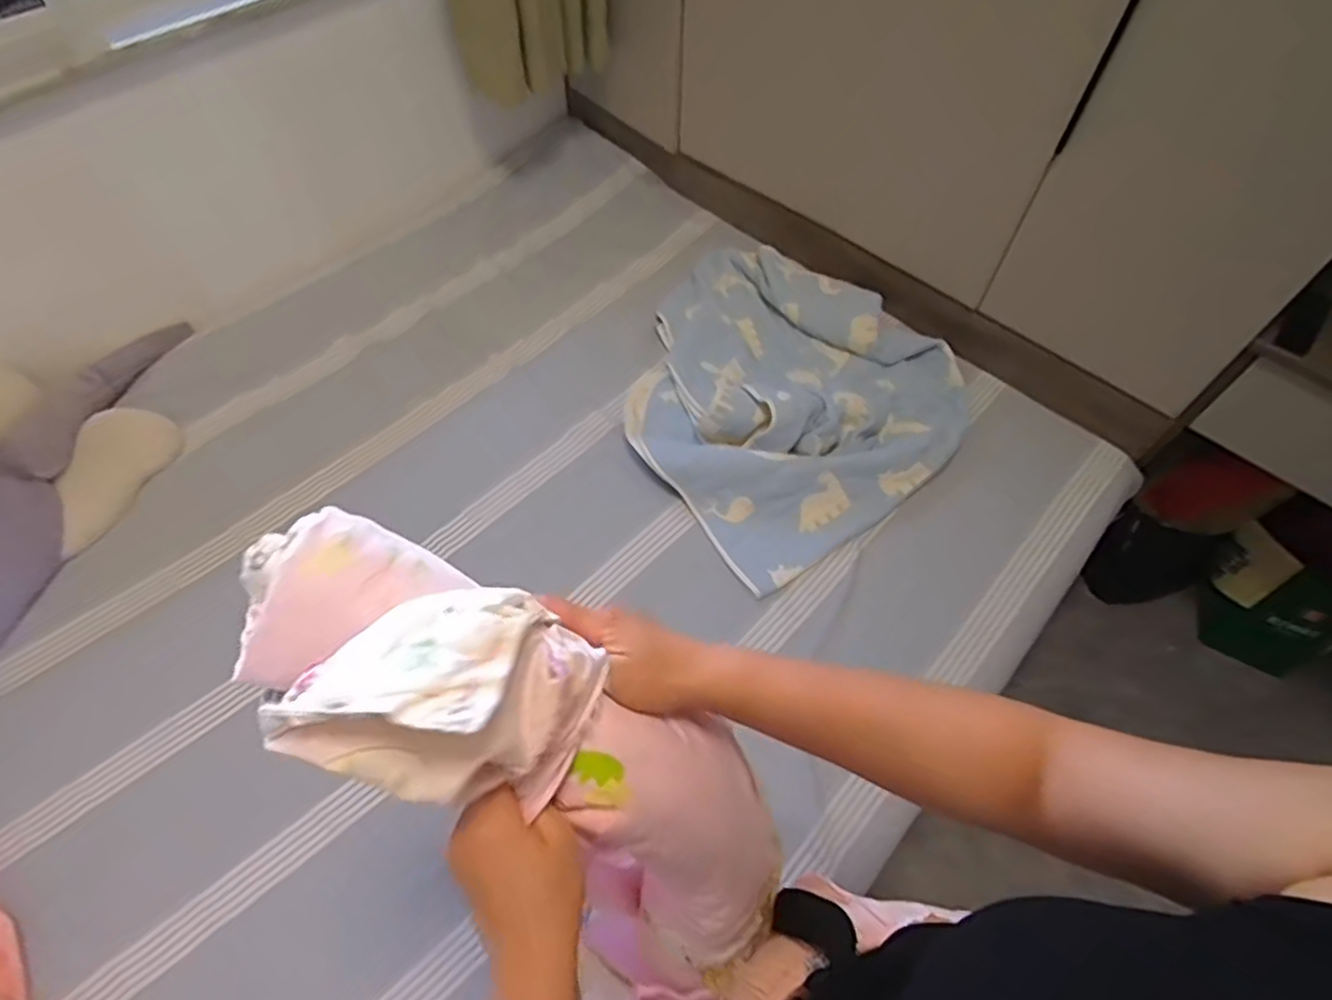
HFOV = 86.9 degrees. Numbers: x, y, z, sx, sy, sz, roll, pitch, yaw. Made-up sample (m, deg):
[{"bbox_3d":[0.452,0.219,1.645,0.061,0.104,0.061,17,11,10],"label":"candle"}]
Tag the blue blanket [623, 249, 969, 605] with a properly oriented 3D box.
[{"bbox_3d":[0.208,-0.224,1.322,0.592,0.162,0.625,-32,64,-21],"label":"blue blanket"}]

